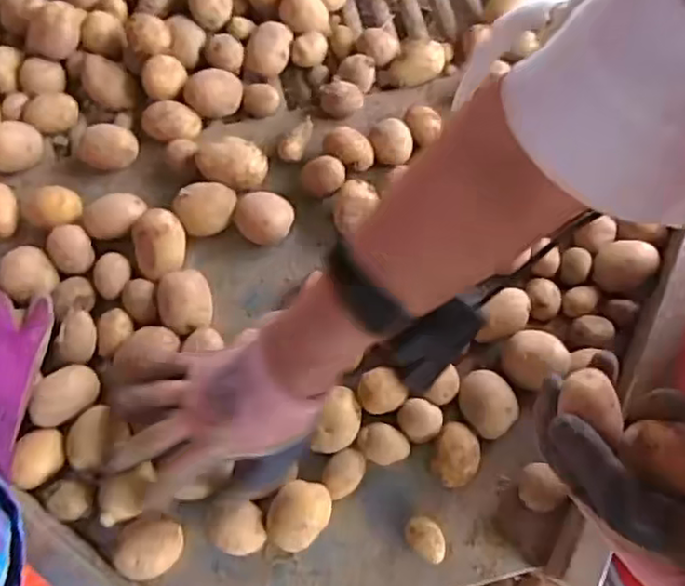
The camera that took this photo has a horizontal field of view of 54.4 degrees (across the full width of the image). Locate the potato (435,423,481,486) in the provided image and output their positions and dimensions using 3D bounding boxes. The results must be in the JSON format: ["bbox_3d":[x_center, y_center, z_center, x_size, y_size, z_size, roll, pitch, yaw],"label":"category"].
[{"bbox_3d":[0.087,0.125,0.510,0.032,0.034,0.046,10,68,6],"label":"potato"}]

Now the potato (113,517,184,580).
[{"bbox_3d":[-0.140,0.188,0.492,0.047,0.040,0.039,-10,68,-2],"label":"potato"}]

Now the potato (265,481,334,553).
[{"bbox_3d":[-0.032,0.166,0.495,0.040,0.043,0.051,33,72,14],"label":"potato"}]

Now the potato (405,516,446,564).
[{"bbox_3d":[0.063,0.184,0.498,0.024,0.020,0.035,-38,72,-13],"label":"potato"}]

